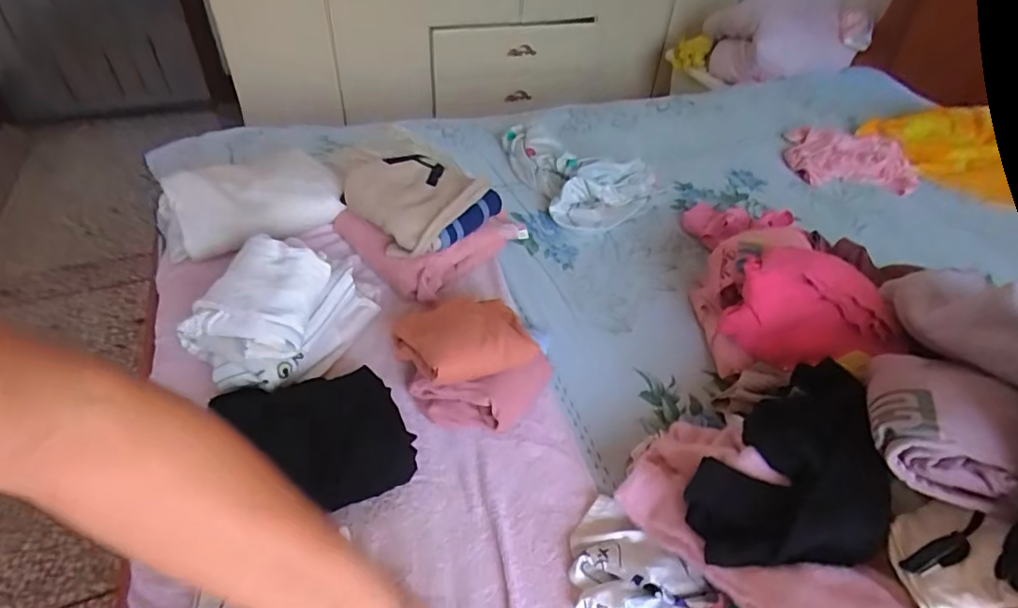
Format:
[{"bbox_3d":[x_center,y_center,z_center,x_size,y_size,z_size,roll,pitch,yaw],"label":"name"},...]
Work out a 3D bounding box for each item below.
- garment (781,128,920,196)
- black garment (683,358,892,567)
[{"bbox_3d":[0.949,-0.418,1.540,0.362,0.061,0.281,4,45,-3],"label":"garment"},{"bbox_3d":[0.357,0.197,0.644,0.315,0.085,0.175,-30,53,-31],"label":"black garment"}]

